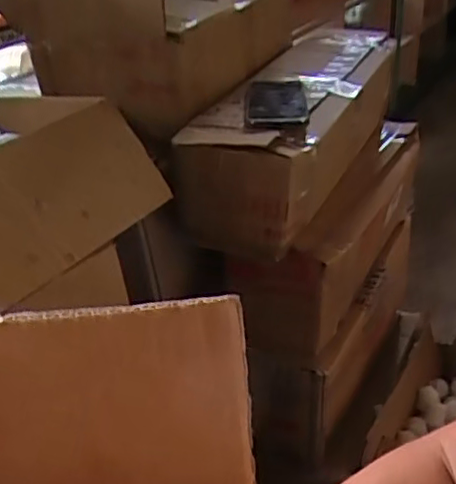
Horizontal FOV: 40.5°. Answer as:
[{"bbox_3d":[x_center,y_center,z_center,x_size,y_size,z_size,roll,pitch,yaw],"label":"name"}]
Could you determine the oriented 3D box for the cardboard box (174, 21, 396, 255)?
[{"bbox_3d":[0.118,-0.179,0.953,0.181,0.153,0.493,12,36,24],"label":"cardboard box"}]

